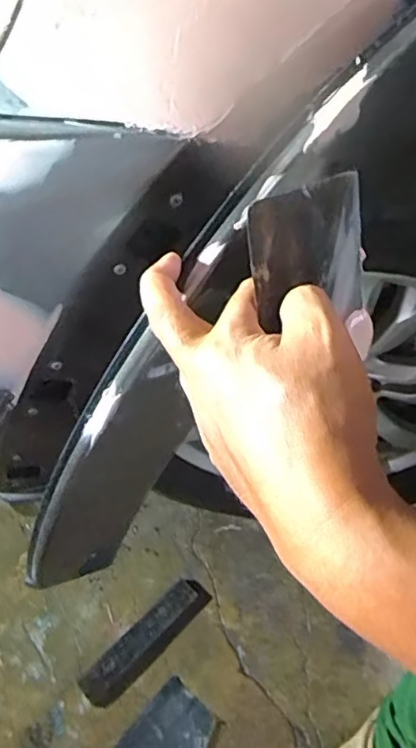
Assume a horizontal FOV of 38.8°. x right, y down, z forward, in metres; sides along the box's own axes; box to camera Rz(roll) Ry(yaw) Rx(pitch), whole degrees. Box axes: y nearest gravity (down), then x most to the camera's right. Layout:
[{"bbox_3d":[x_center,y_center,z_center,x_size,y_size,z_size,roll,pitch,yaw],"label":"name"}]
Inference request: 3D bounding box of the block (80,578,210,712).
[{"bbox_3d":[-0.101,0.432,0.964,0.237,0.032,0.059,-40,66,-21],"label":"block"}]

